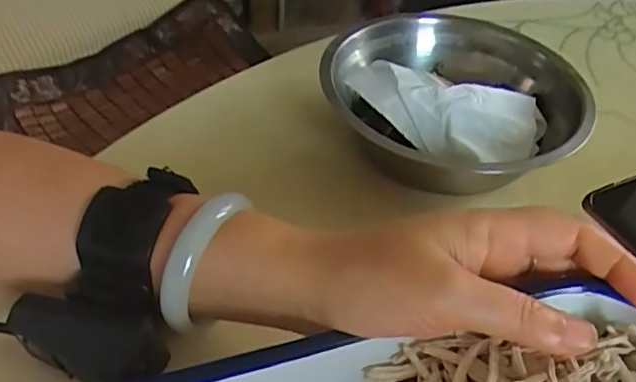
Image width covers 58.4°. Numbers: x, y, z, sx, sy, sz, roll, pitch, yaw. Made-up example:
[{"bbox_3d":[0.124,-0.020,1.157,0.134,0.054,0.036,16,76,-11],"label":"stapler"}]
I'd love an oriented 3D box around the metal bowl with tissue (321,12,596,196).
[{"bbox_3d":[0.094,-0.067,0.400,0.178,0.053,0.161,28,49,21],"label":"metal bowl with tissue"}]

